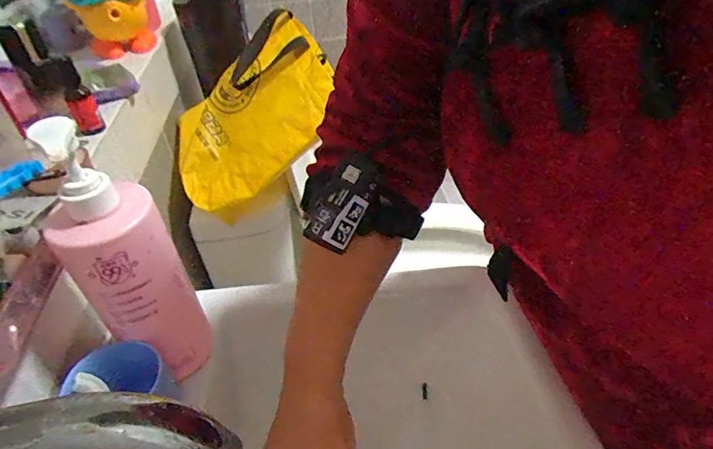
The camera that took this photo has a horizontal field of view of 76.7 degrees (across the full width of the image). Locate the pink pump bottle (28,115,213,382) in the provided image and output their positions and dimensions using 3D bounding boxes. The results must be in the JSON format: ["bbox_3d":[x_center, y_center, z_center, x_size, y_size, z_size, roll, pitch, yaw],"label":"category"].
[{"bbox_3d":[-0.196,0.033,0.380,0.066,0.249,0.072,27,50,32],"label":"pink pump bottle"}]

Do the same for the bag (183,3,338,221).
[{"bbox_3d":[-0.153,-0.158,0.661,0.276,0.059,0.214,-43,66,14],"label":"bag"}]

